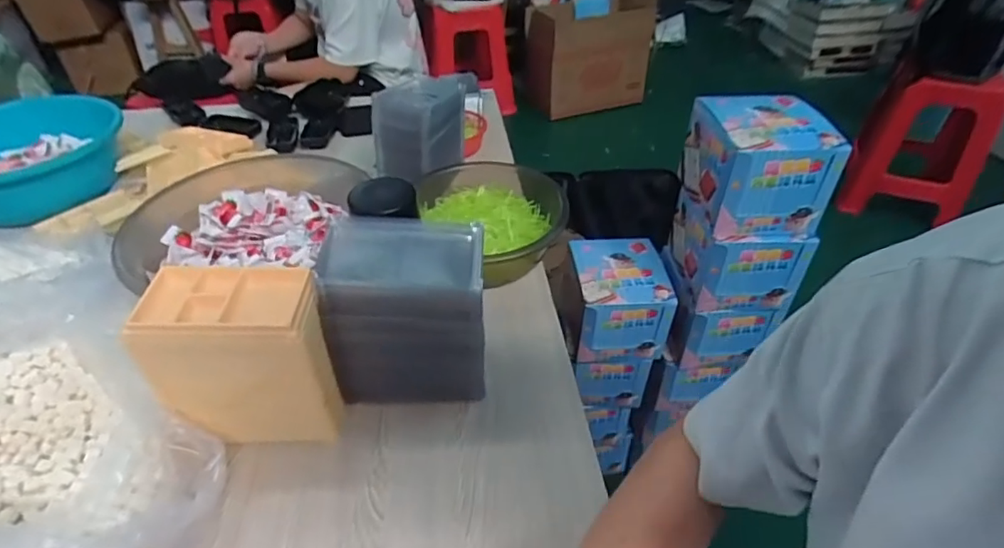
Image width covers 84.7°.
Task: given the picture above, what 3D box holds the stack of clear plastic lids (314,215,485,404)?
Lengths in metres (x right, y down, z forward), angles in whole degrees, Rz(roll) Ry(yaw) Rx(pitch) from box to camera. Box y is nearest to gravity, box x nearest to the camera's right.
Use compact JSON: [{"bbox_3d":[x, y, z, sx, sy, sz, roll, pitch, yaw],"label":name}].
[{"bbox_3d":[-0.090,0.042,0.532,0.149,0.170,0.080,-2,40,-1],"label":"stack of clear plastic lids"}]

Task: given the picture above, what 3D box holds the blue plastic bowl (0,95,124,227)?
[{"bbox_3d":[-0.720,-0.179,0.842,0.260,0.100,0.203,-23,43,-22],"label":"blue plastic bowl"}]

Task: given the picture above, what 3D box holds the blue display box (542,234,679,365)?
[{"bbox_3d":[0.188,0.041,0.925,0.151,0.141,0.159,-5,40,-5],"label":"blue display box"}]

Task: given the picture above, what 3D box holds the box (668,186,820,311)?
[{"bbox_3d":[0.353,-0.044,0.839,0.154,0.125,0.163,-1,40,0],"label":"box"}]

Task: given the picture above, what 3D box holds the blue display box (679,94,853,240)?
[{"bbox_3d":[0.352,-0.158,0.770,0.155,0.127,0.180,-2,40,-1],"label":"blue display box"}]

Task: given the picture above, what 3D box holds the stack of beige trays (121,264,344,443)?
[{"bbox_3d":[-0.223,0.079,0.492,0.133,0.156,0.076,-3,40,-3],"label":"stack of beige trays"}]

